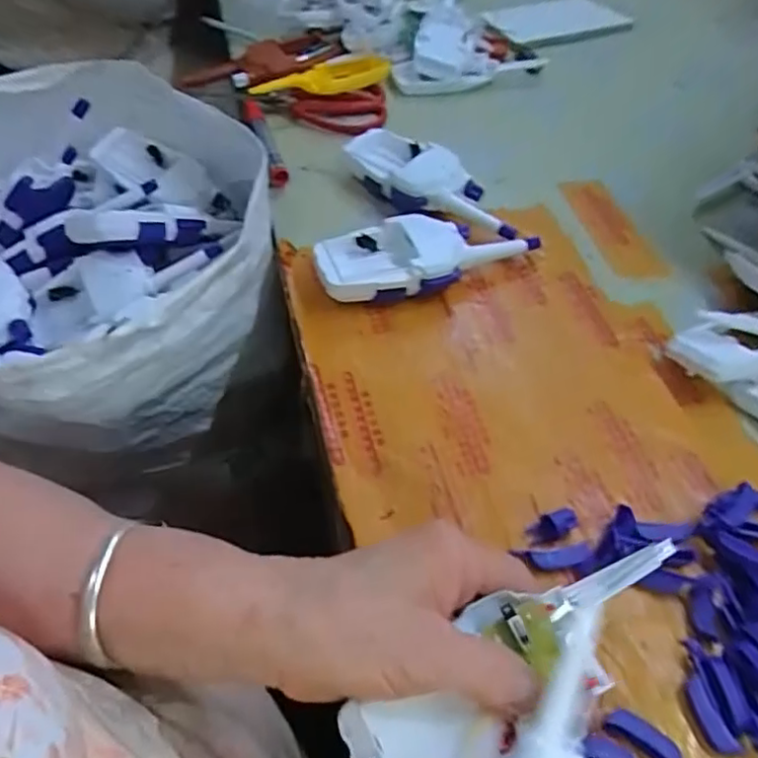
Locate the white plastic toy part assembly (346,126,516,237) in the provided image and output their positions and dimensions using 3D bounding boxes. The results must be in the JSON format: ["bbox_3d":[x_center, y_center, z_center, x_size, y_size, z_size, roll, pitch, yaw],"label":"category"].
[{"bbox_3d":[0.040,-0.160,0.509,0.056,0.035,0.166,-38,60,-26],"label":"white plastic toy part assembly"}]

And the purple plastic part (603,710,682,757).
[{"bbox_3d":[0.120,0.161,0.272,0.042,0.010,0.014,35,59,25],"label":"purple plastic part"}]

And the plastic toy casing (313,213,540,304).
[{"bbox_3d":[0.037,-0.093,0.464,0.171,0.039,0.064,-12,50,-12],"label":"plastic toy casing"}]

